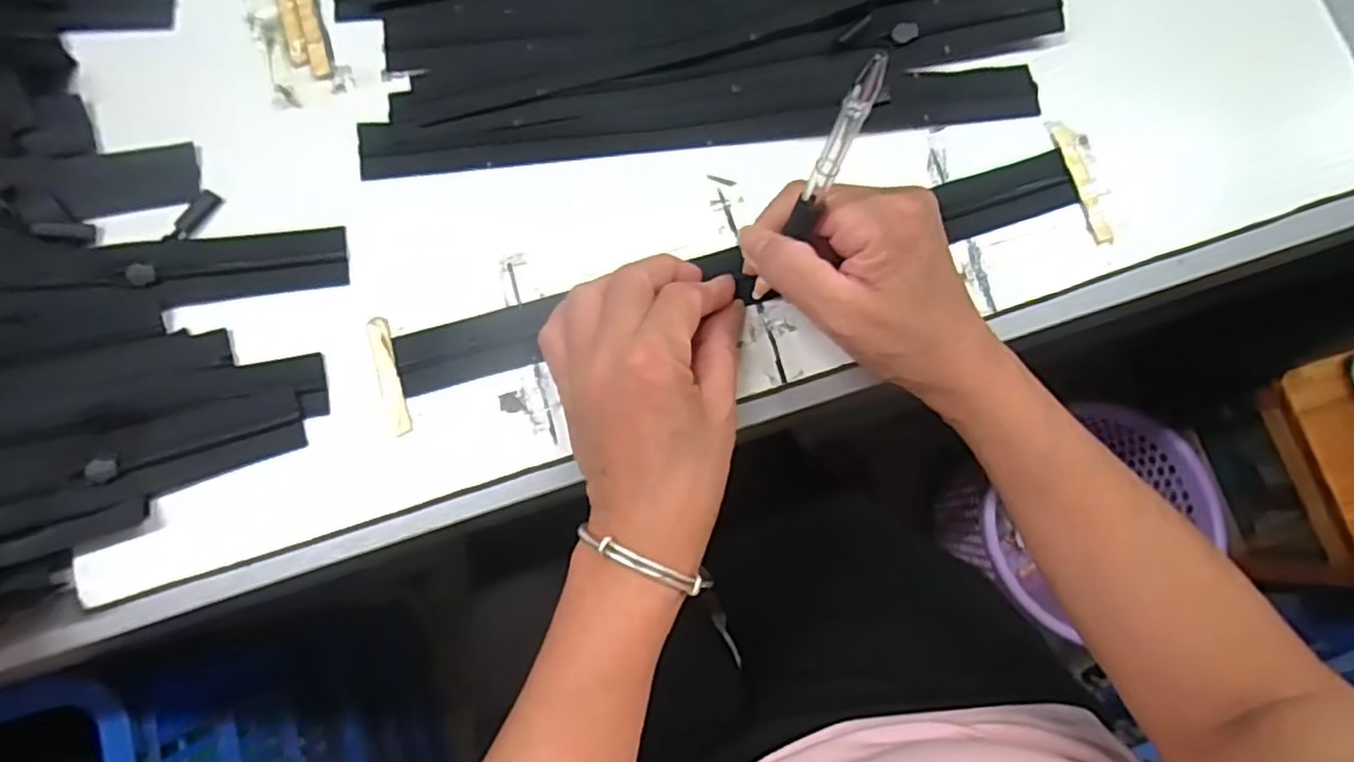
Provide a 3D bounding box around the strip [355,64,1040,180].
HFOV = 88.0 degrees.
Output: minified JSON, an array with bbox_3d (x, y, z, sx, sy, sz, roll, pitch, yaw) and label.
[{"bbox_3d":[0.015,-0.136,0.366,0.350,0.010,0.029,-7,81,-4],"label":"strip"}]

